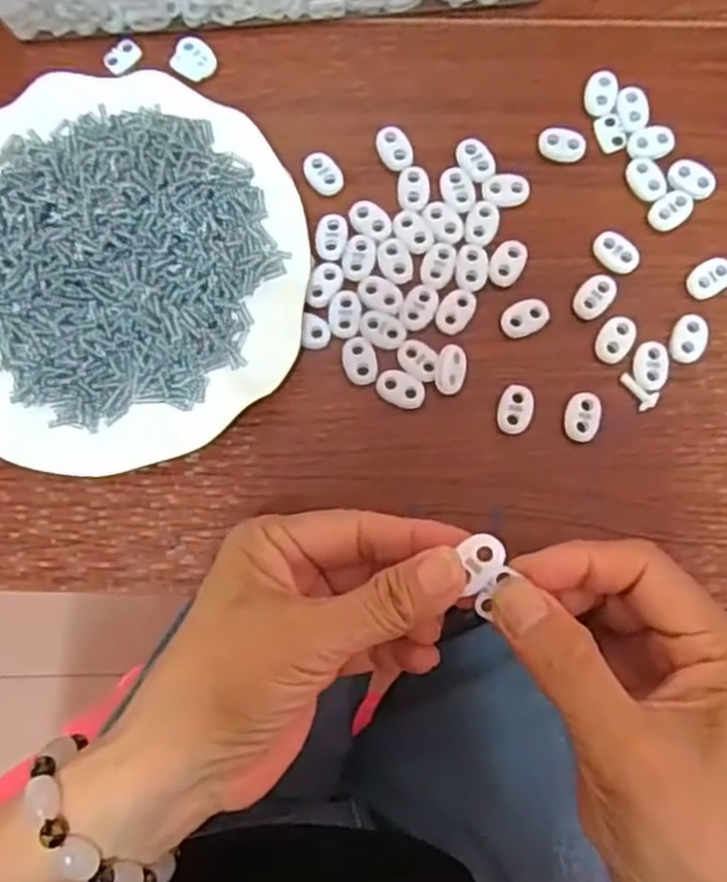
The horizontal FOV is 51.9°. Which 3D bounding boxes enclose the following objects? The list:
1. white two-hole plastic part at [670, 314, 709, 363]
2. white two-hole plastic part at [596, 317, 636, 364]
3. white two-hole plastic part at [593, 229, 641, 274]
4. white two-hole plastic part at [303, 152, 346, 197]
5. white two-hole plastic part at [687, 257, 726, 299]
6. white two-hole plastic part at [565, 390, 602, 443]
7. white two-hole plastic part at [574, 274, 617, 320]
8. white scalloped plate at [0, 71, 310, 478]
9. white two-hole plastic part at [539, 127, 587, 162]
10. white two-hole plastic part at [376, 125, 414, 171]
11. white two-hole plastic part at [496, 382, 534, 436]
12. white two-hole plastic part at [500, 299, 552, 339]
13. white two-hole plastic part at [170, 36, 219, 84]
[{"bbox_3d":[0.151,-0.048,0.346,0.015,0.005,0.022,11,83,3],"label":"white two-hole plastic part"},{"bbox_3d":[0.117,-0.048,0.346,0.015,0.004,0.023,35,85,5],"label":"white two-hole plastic part"},{"bbox_3d":[0.120,-0.090,0.355,0.017,0.005,0.023,-43,84,-4],"label":"white two-hole plastic part"},{"bbox_3d":[-0.019,-0.130,0.362,0.016,0.004,0.023,-35,83,-3],"label":"white two-hole plastic part"},{"bbox_3d":[0.163,-0.076,0.352,0.021,0.006,0.015,-42,84,-4],"label":"white two-hole plastic part"},{"bbox_3d":[0.101,-0.011,0.342,0.015,0.004,0.023,13,83,3],"label":"white two-hole plastic part"},{"bbox_3d":[0.109,-0.068,0.350,0.015,0.004,0.023,34,85,5],"label":"white two-hole plastic part"},{"bbox_3d":[-0.118,-0.078,0.346,0.177,0.026,0.180,0,82,1],"label":"white scalloped plate"},{"bbox_3d":[0.098,-0.145,0.365,0.022,0.006,0.015,13,83,3],"label":"white two-hole plastic part"},{"bbox_3d":[0.015,-0.143,0.363,0.015,0.004,0.023,-19,82,-1],"label":"white two-hole plastic part"},{"bbox_3d":[0.070,-0.015,0.343,0.016,0.004,0.024,10,83,3],"label":"white two-hole plastic part"},{"bbox_3d":[0.076,-0.058,0.350,0.023,0.004,0.016,-30,83,-3],"label":"white two-hole plastic part"},{"bbox_3d":[-0.086,-0.193,0.379,0.024,0.005,0.022,0,82,1],"label":"white two-hole plastic part"}]

